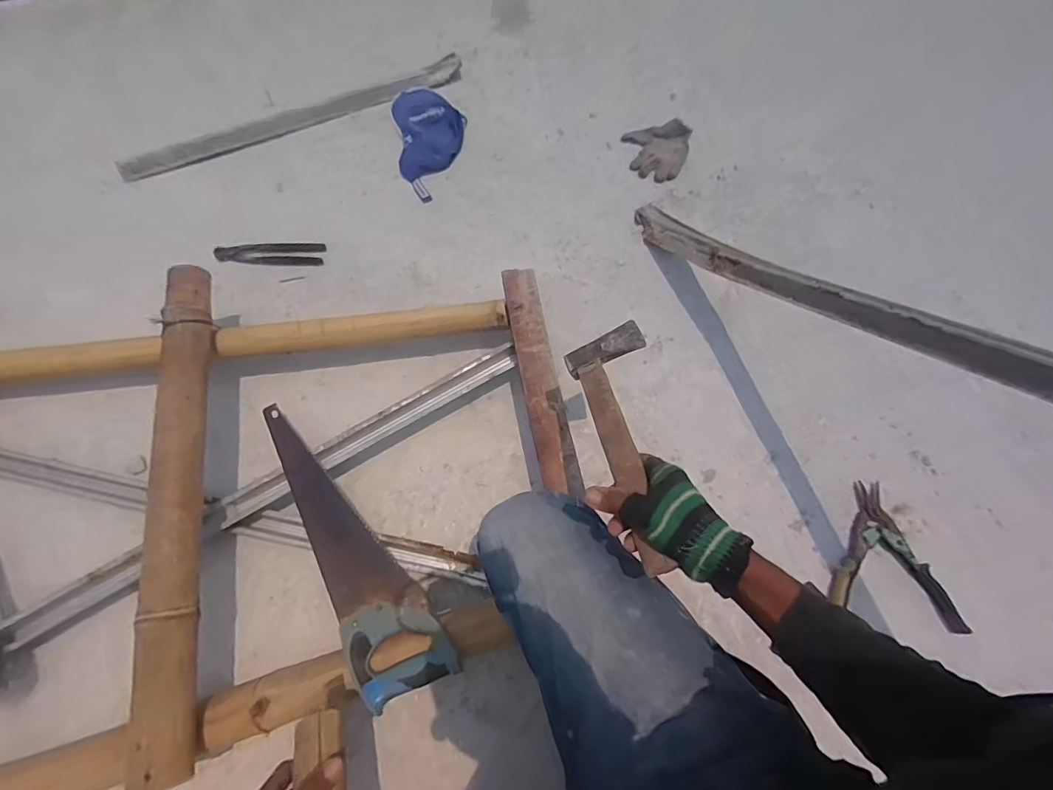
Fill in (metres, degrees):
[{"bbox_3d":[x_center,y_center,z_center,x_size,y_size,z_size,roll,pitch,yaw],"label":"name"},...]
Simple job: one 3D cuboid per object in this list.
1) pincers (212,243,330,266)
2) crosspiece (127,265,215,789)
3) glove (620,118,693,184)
[{"bbox_3d":[-0.536,-0.296,0.975,0.219,0.015,0.057,-2,70,-1],"label":"pincers"},{"bbox_3d":[-0.494,0.121,0.662,0.065,0.057,0.685,-10,69,-5],"label":"crosspiece"},{"bbox_3d":[0.308,-0.555,1.060,0.140,0.049,0.139,-10,70,-4],"label":"glove"}]

